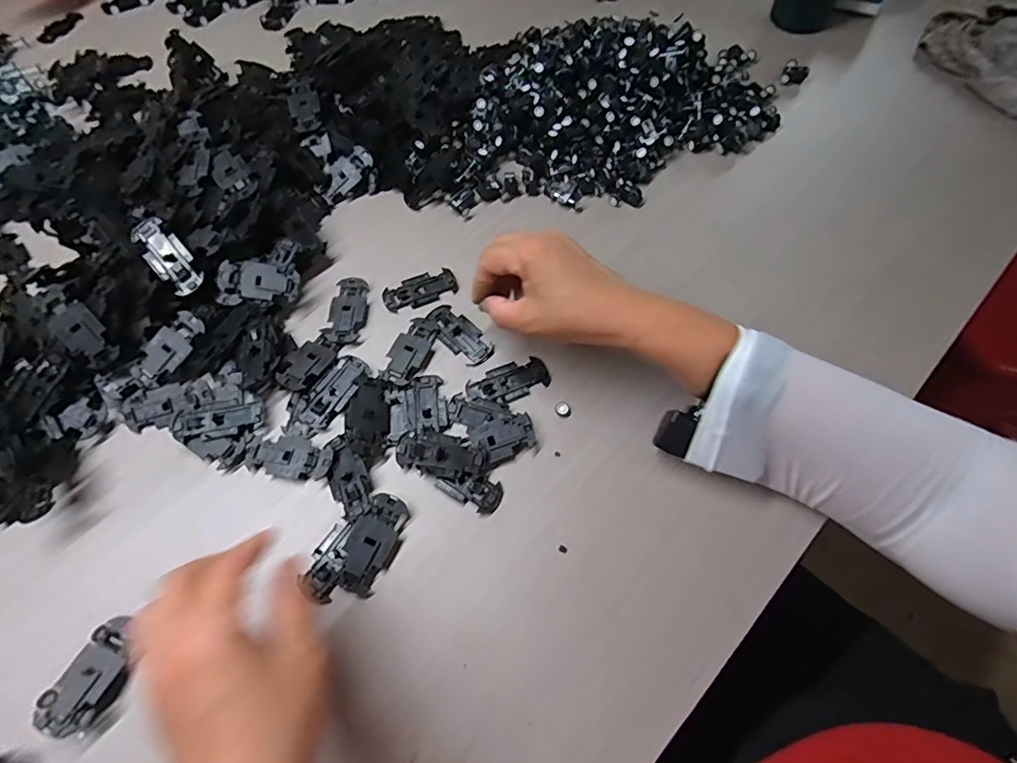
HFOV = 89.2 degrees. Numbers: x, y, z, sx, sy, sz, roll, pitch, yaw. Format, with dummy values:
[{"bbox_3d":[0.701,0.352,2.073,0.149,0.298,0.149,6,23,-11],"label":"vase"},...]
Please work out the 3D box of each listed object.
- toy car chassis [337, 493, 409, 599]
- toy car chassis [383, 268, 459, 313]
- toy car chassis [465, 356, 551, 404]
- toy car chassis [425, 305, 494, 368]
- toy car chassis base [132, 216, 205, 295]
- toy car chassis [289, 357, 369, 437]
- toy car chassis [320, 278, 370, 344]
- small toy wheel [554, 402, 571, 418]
[{"bbox_3d":[-0.093,0.110,0.352,0.031,0.010,0.065,20,64,10],"label":"toy car chassis"},{"bbox_3d":[-0.078,-0.081,0.457,0.065,0.004,0.032,-23,65,-11],"label":"toy car chassis"},{"bbox_3d":[0.000,0.000,0.412,0.066,0.004,0.033,-24,65,-11],"label":"toy car chassis"},{"bbox_3d":[-0.042,-0.041,0.433,0.030,0.004,0.066,-41,69,-19],"label":"toy car chassis"},{"bbox_3d":[-0.277,-0.103,0.419,0.030,0.006,0.069,-35,92,-4],"label":"toy car chassis base"},{"bbox_3d":[-0.140,0.008,0.408,0.033,0.007,0.068,32,67,16],"label":"toy car chassis"},{"bbox_3d":[-0.138,-0.062,0.444,0.031,0.007,0.065,8,63,4],"label":"toy car chassis"},{"bbox_3d":[0.043,0.021,0.400,0.012,0.004,0.013,0,62,0],"label":"small toy wheel"}]

